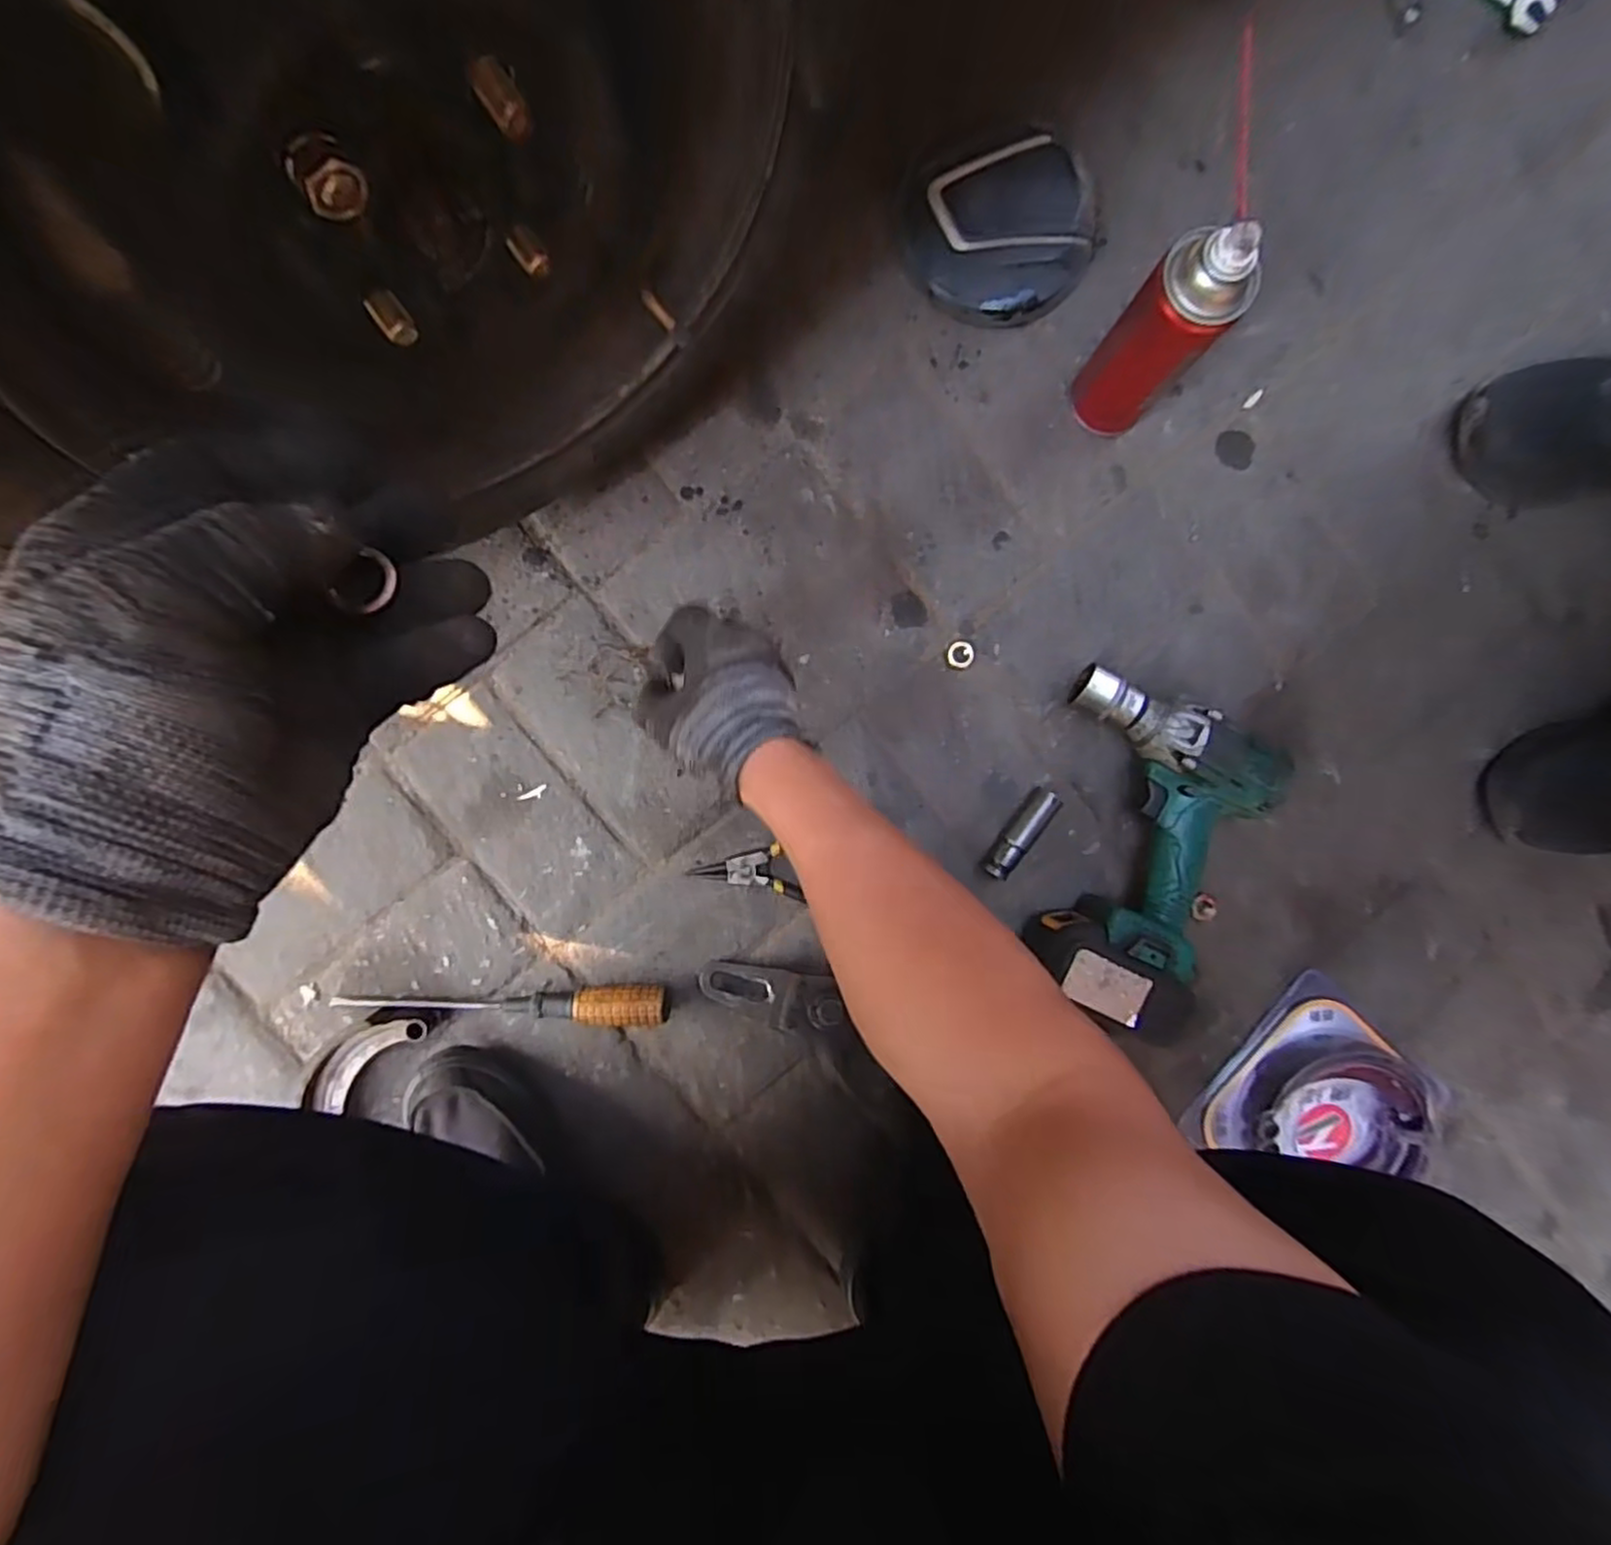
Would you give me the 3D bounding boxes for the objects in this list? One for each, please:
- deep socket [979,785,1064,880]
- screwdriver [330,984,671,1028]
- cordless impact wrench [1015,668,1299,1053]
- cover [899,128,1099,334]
[{"bbox_3d":[0.171,0.049,0.576,0.023,0.019,0.080,33,90,-3],"label":"deep socket"},{"bbox_3d":[-0.229,0.180,0.554,0.249,0.027,0.027,-2,92,-3],"label":"screwdriver"},{"bbox_3d":[0.249,0.056,0.555,0.161,0.073,0.231,19,91,-5],"label":"cordless impact wrench"},{"bbox_3d":[0.146,-0.411,0.549,0.150,0.036,0.132,8,92,-3],"label":"cover"}]

